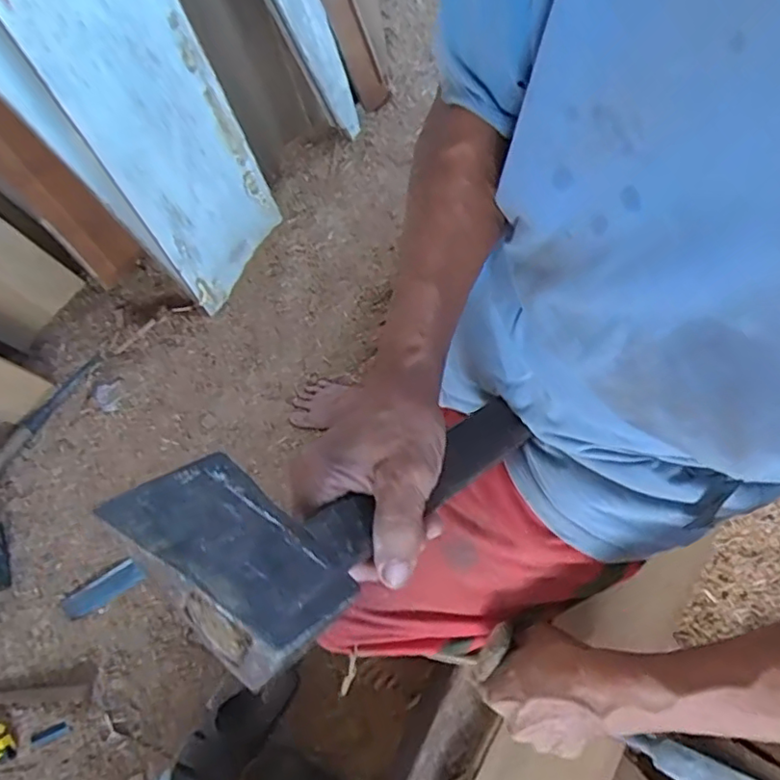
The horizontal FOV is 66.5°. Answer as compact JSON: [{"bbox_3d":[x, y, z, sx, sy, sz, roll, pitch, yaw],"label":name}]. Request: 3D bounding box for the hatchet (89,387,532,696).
[{"bbox_3d":[0.004,0.057,0.364,0.310,0.051,0.102,-13,72,-49],"label":"hatchet"}]

